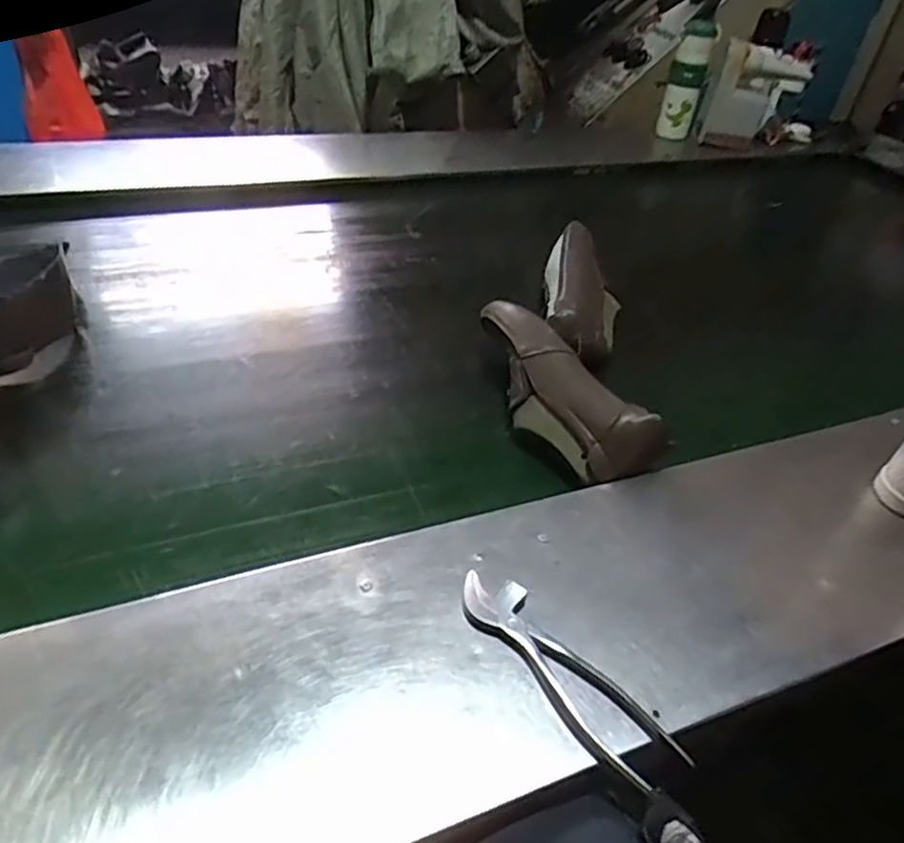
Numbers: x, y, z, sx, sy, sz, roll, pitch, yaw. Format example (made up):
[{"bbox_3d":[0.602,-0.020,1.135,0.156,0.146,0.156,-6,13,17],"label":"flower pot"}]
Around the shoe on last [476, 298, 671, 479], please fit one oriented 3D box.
[{"bbox_3d":[0.101,-0.034,0.709,0.089,0.067,0.260,-22,46,-31],"label":"shoe on last"}]

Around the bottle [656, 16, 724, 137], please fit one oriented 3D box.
[{"bbox_3d":[0.470,-0.677,1.365,0.070,0.216,0.053,15,39,11],"label":"bottle"}]

